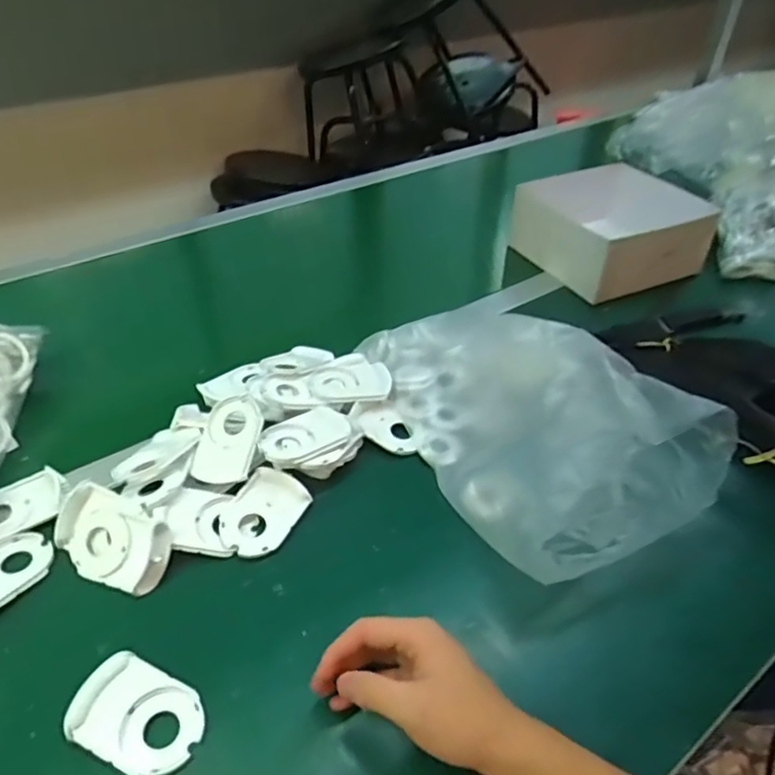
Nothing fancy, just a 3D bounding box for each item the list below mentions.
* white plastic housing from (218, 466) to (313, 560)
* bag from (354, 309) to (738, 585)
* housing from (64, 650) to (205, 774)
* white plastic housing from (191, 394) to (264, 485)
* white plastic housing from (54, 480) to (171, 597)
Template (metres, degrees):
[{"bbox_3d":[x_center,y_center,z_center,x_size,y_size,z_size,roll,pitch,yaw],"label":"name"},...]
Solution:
[{"bbox_3d":[-0.109,0.107,0.520,0.054,0.016,0.078,20,45,21],"label":"white plastic housing"},{"bbox_3d":[0.134,0.003,0.583,0.228,0.108,0.337,-19,45,-20],"label":"bag"},{"bbox_3d":[-0.165,0.217,0.398,0.083,0.019,0.057,15,43,17],"label":"housing"},{"bbox_3d":[-0.145,0.048,0.550,0.058,0.014,0.083,0,63,13],"label":"white plastic housing"},{"bbox_3d":[-0.225,0.125,0.492,0.107,0.018,0.063,22,81,20],"label":"white plastic housing"}]

